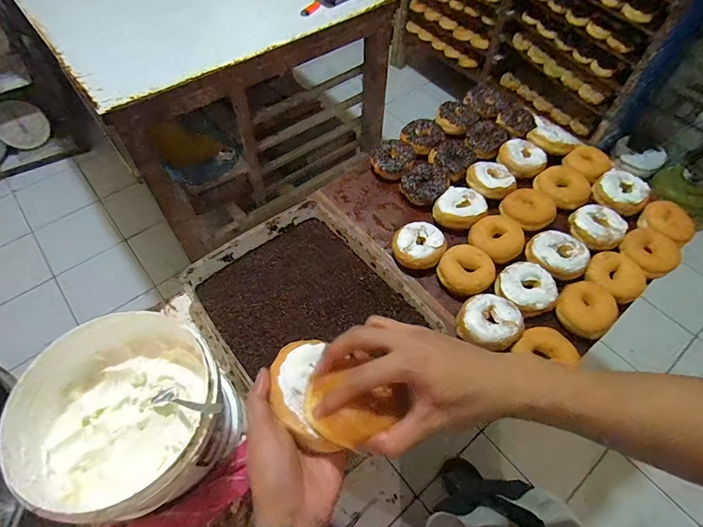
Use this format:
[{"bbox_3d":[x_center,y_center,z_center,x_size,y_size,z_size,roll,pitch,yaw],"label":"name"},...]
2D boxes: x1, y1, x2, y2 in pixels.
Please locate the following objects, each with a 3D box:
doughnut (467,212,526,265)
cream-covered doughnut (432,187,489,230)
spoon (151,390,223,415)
[{"bbox_3d":[0.274,-0.053,0.746,0.097,0.039,0.099,0,57,0],"label":"doughnut"},{"bbox_3d":[0.213,-0.108,0.785,0.091,0.027,0.088,0,57,0],"label":"cream-covered doughnut"},{"bbox_3d":[-0.199,0.165,0.475,0.124,0.024,0.020,-7,47,40],"label":"spoon"}]

